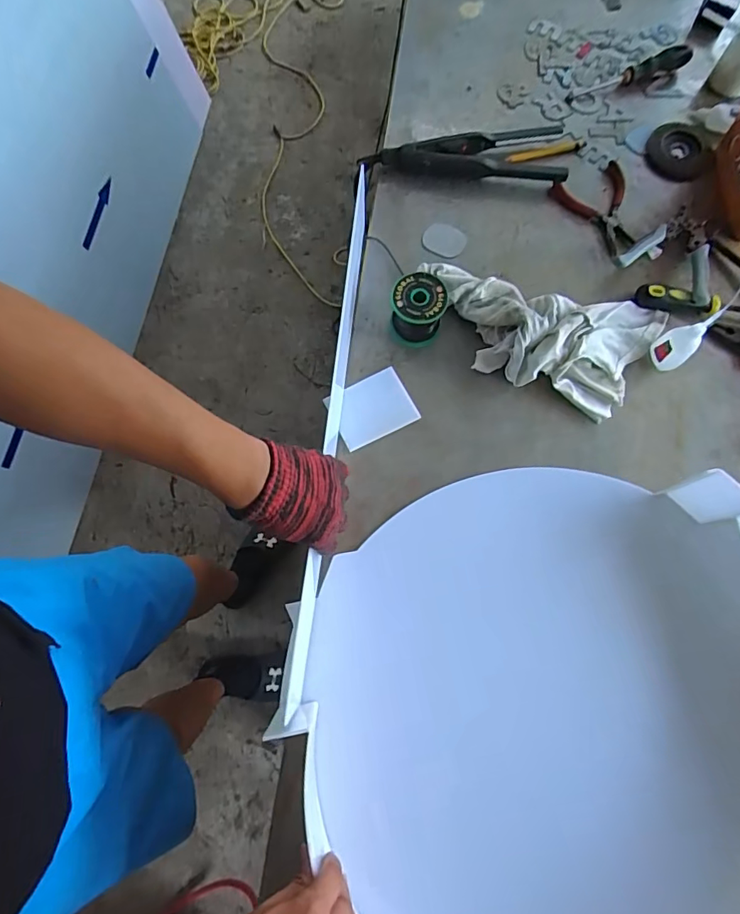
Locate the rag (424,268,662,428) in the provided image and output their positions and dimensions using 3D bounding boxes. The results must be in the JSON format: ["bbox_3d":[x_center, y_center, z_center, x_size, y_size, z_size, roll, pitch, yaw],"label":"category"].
[{"bbox_3d":[0.231,-0.158,0.639,0.304,0.054,0.160,9,74,4],"label":"rag"}]

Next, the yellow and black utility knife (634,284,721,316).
[{"bbox_3d":[0.412,-0.210,0.667,0.102,0.022,0.026,12,75,5],"label":"yellow and black utility knife"}]

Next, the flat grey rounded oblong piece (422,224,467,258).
[{"bbox_3d":[0.106,-0.310,0.710,0.060,0.004,0.050,21,76,7],"label":"flat grey rounded oblong piece"}]

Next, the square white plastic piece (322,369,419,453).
[{"bbox_3d":[0.002,-0.062,0.640,0.100,0.005,0.078,-25,78,-8],"label":"square white plastic piece"}]

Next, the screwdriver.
[{"bbox_3d":[0.410,-0.604,0.782,0.205,0.027,0.041,-23,75,-5],"label":"screwdriver"}]

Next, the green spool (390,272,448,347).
[{"bbox_3d":[0.061,-0.187,0.640,0.066,0.066,0.065,0,74,1],"label":"green spool"}]

